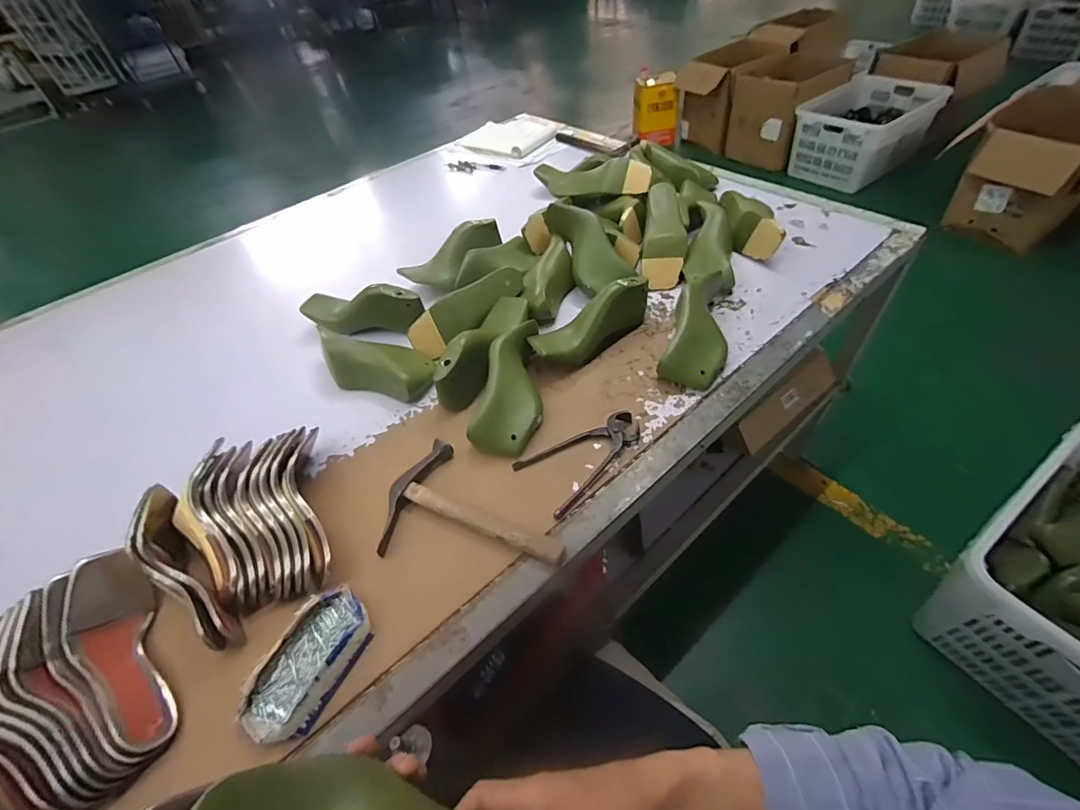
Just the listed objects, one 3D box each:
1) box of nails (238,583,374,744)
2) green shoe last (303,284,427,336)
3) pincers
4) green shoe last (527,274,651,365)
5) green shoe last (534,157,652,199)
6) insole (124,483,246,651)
[{"bbox_3d":[-0.229,0.252,0.453,0.081,0.024,0.133,16,53,20],"label":"box of nails"},{"bbox_3d":[-0.315,-0.162,0.778,0.221,0.066,0.085,12,53,11],"label":"green shoe last"},{"bbox_3d":[0.059,0.060,0.591,0.167,0.018,0.092,-34,54,-21],"label":"pincers"},{"bbox_3d":[0.084,-0.126,0.699,0.212,0.079,0.056,-30,52,-19],"label":"green shoe last"},{"bbox_3d":[0.096,-0.494,0.997,0.287,0.074,0.098,15,52,31],"label":"green shoe last"},{"bbox_3d":[-0.401,0.185,0.510,0.047,0.071,0.208,-37,54,-22],"label":"insole"}]

